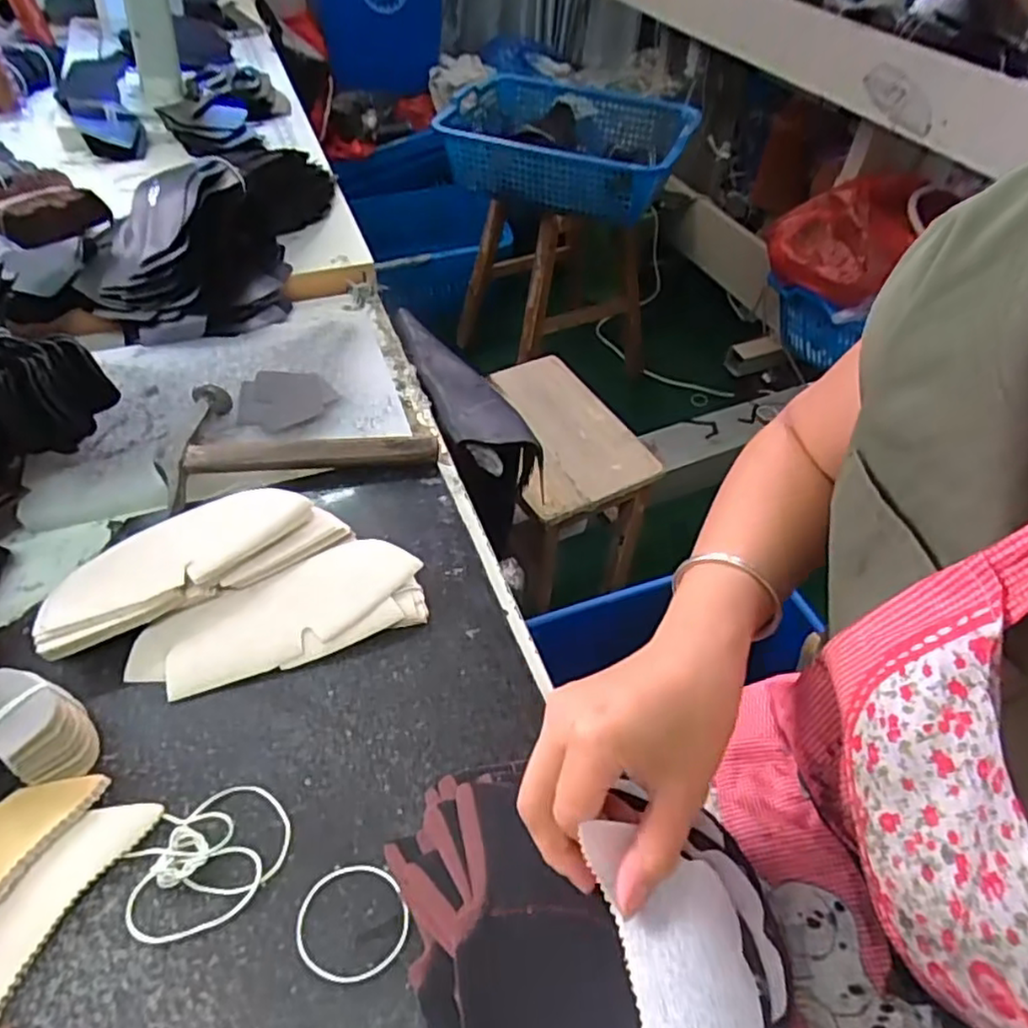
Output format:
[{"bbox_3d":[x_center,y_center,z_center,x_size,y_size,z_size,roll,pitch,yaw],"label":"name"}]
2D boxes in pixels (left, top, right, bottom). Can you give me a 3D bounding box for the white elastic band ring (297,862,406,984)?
[{"bbox_3d":[-0.080,0.202,0.333,0.055,0.004,0.050,1,49,-2],"label":"white elastic band ring"}]

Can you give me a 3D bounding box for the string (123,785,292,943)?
[{"bbox_3d":[-0.160,0.179,0.350,0.081,0.009,0.065,-19,52,-19],"label":"string"}]

